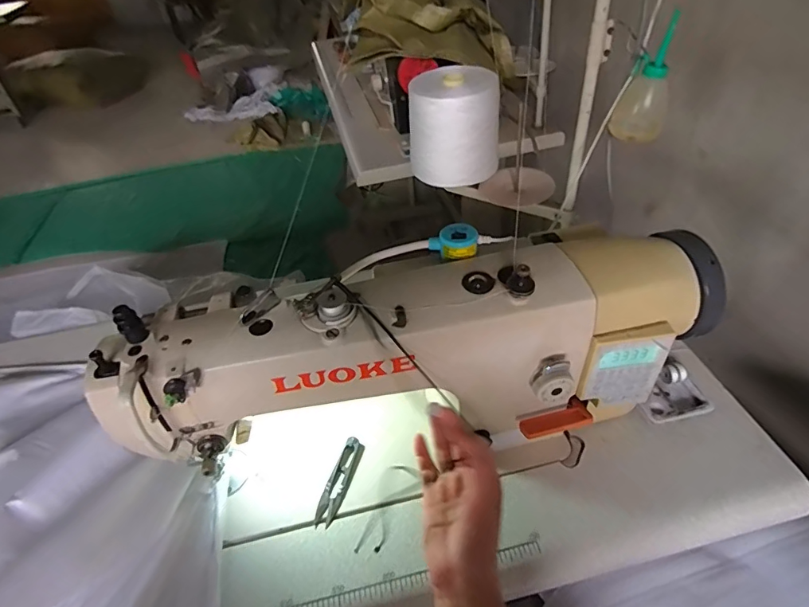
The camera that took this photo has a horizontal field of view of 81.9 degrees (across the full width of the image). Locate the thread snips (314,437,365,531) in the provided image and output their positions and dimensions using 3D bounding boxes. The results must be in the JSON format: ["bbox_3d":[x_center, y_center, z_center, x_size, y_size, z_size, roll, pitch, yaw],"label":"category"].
[{"bbox_3d":[-0.073,0.201,0.530,0.025,0.010,0.101,11,46,18],"label":"thread snips"}]

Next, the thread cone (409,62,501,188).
[{"bbox_3d":[0.083,-0.297,0.799,0.151,0.157,0.120,-1,43,6],"label":"thread cone"}]

